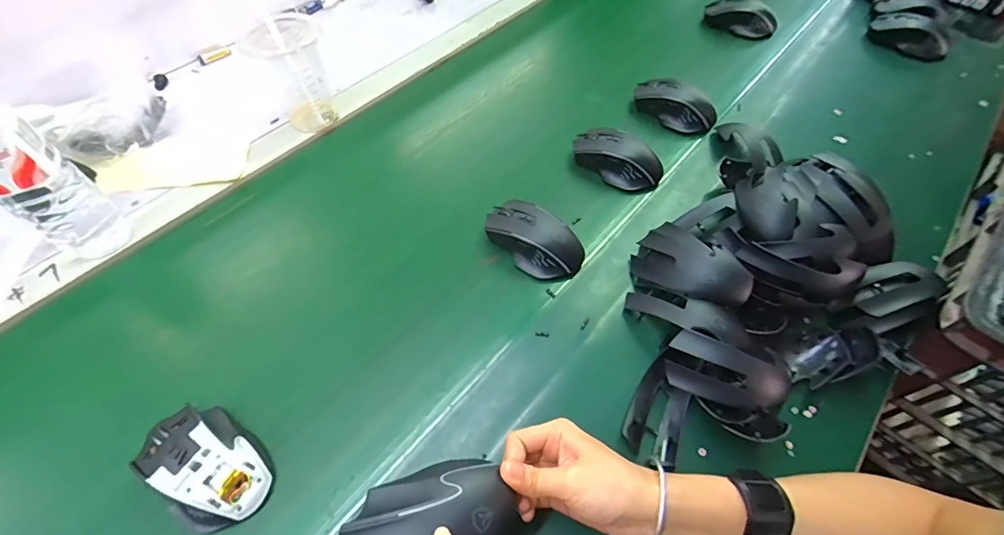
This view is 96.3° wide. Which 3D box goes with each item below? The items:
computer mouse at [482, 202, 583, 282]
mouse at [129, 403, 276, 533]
[{"bbox_3d":[0.035,-0.034,0.502,0.114,0.034,0.061,33,62,19],"label":"computer mouse"},{"bbox_3d":[-0.245,0.162,0.372,0.107,0.034,0.069,31,62,19],"label":"mouse"}]

